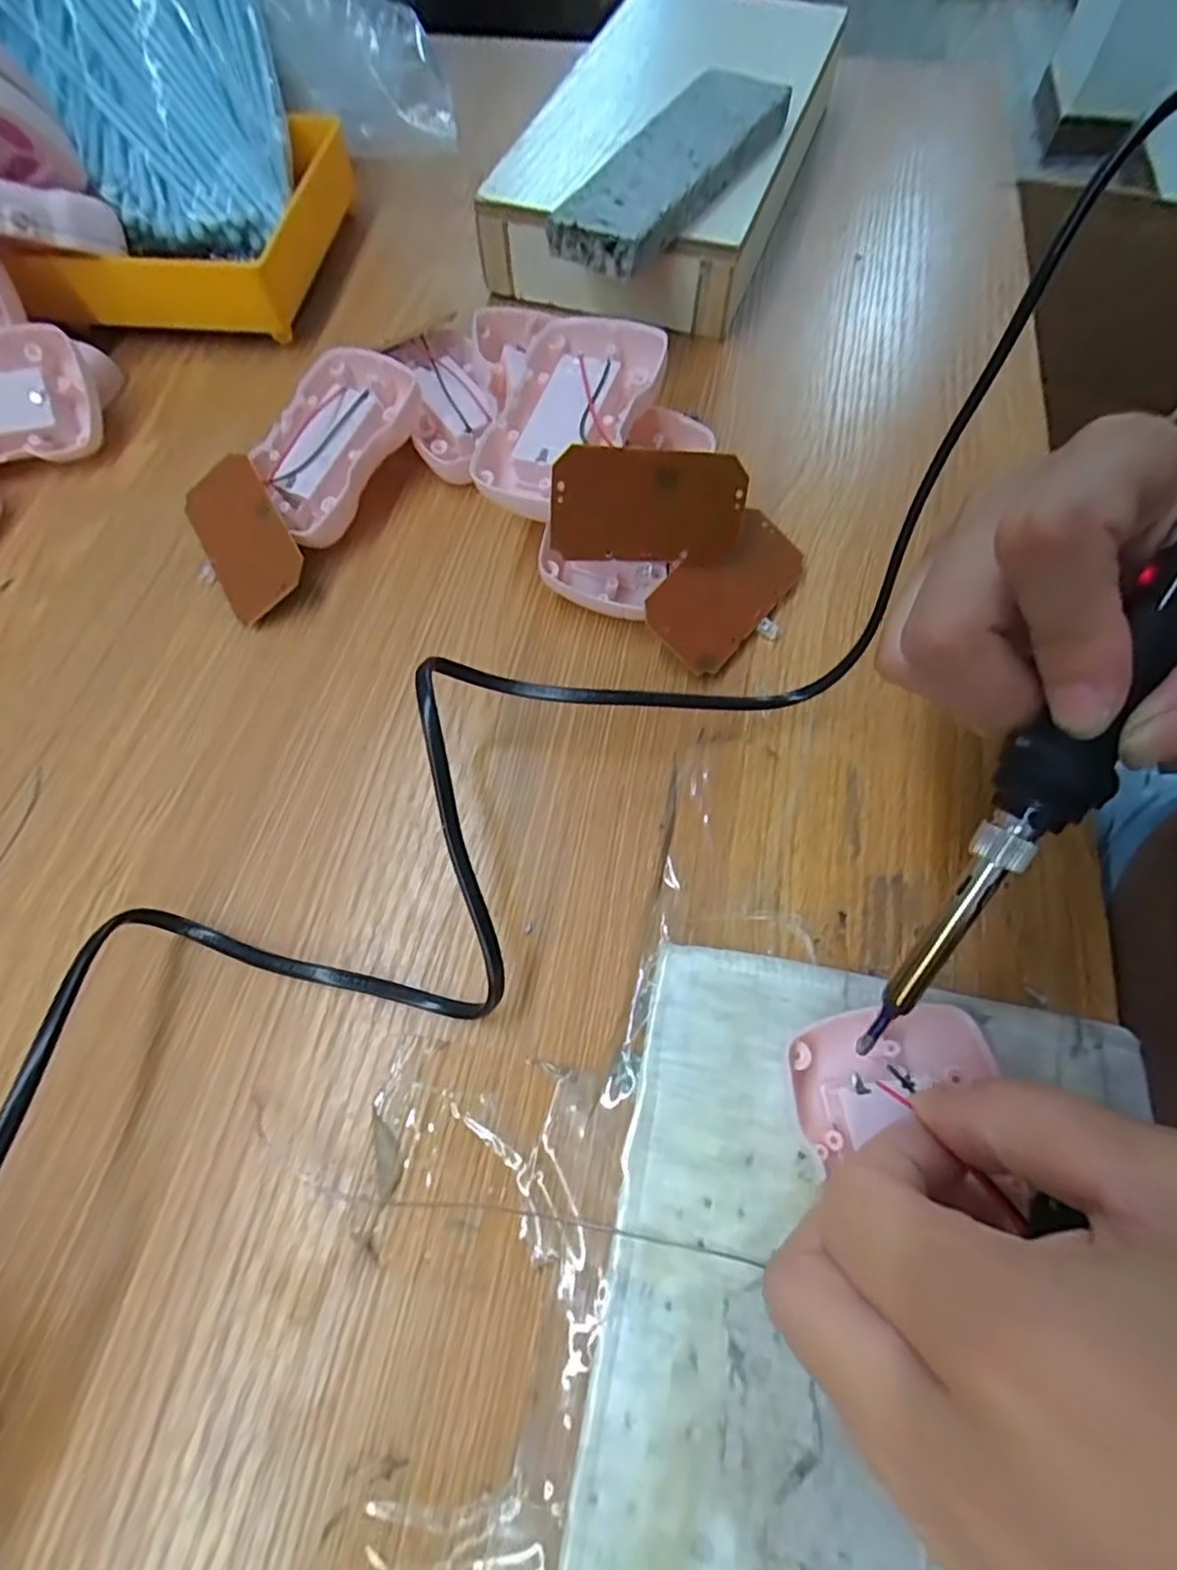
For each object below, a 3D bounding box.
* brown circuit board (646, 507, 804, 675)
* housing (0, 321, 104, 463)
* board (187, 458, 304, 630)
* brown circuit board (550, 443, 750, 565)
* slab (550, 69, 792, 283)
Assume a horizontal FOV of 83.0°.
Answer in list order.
[{"bbox_3d":[0.054,-0.077,0.258,0.037,0.005,0.073,44,71,-8],"label":"brown circuit board"},{"bbox_3d":[-0.272,-0.174,0.304,0.087,0.016,0.054,-11,97,-6],"label":"housing"},{"bbox_3d":[-0.143,-0.103,0.274,0.036,0.004,0.072,-36,74,10],"label":"board"},{"bbox_3d":[0.023,-0.101,0.241,0.073,0.037,0.004,-4,30,-16],"label":"brown circuit board"},{"bbox_3d":[0.039,-0.285,0.305,0.044,0.020,0.138,33,70,15],"label":"slab"}]

